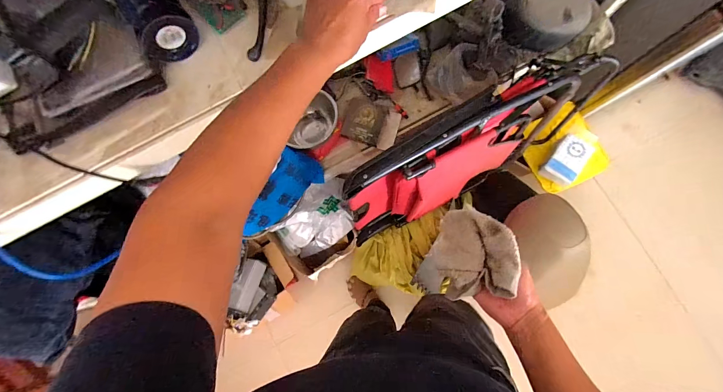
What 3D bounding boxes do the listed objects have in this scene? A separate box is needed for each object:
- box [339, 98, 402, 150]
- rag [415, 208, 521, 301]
[{"bbox_3d":[0.029,-0.236,0.978,0.174,0.038,0.135,20,84,7],"label":"box"},{"bbox_3d":[0.164,0.096,0.457,0.108,0.087,0.128,28,85,7],"label":"rag"}]

